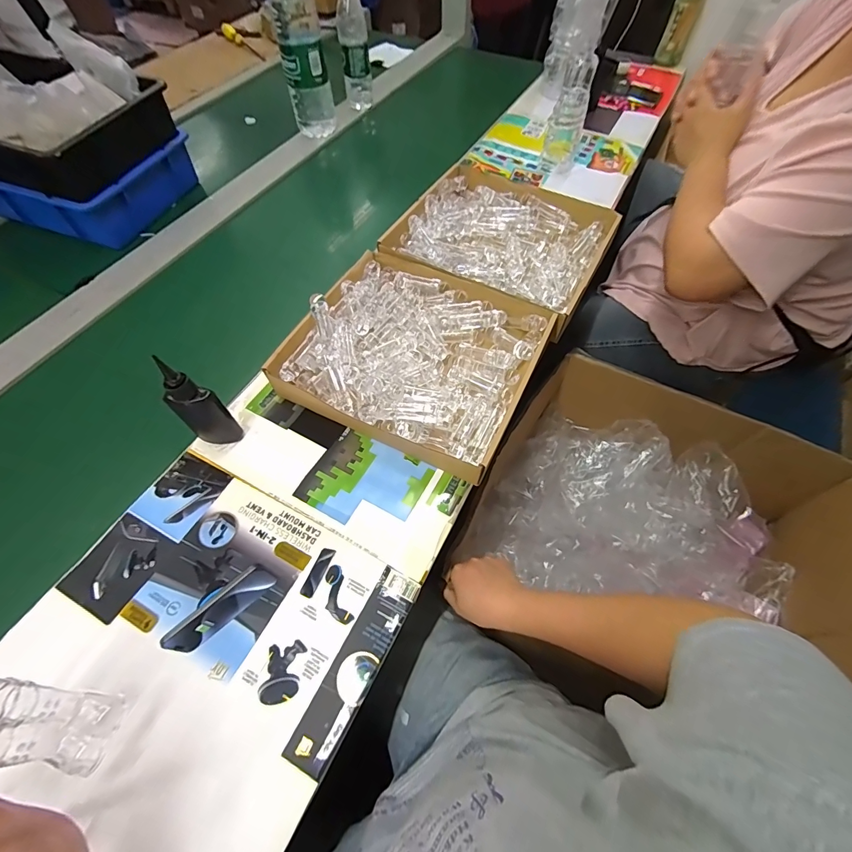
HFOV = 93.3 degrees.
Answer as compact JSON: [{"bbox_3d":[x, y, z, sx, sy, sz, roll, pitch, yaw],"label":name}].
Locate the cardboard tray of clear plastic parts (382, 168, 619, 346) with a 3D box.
[{"bbox_3d":[0.137,-0.319,0.670,0.309,0.050,0.301,27,63,16],"label":"cardboard tray of clear plastic parts"}]

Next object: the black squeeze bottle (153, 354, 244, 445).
[{"bbox_3d":[-0.262,-0.022,0.463,0.046,0.131,0.044,36,66,20],"label":"black squeeze bottle"}]

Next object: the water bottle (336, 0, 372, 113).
[{"bbox_3d":[-0.160,-0.846,0.895,0.059,0.219,0.061,-4,59,-2],"label":"water bottle"}]

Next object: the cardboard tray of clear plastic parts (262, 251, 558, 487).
[{"bbox_3d":[-0.012,-0.099,0.546,0.299,0.061,0.281,24,62,14],"label":"cardboard tray of clear plastic parts"}]

